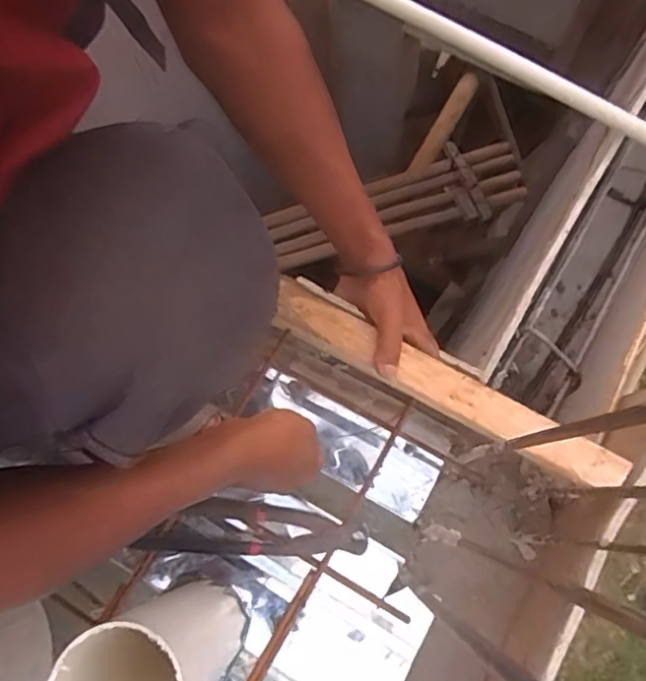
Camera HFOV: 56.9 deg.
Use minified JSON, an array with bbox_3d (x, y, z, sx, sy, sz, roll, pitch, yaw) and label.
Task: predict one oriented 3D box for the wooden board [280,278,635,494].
[{"bbox_3d":[0.105,0.041,0.540,0.337,0.022,0.047,28,78,9],"label":"wooden board"}]

